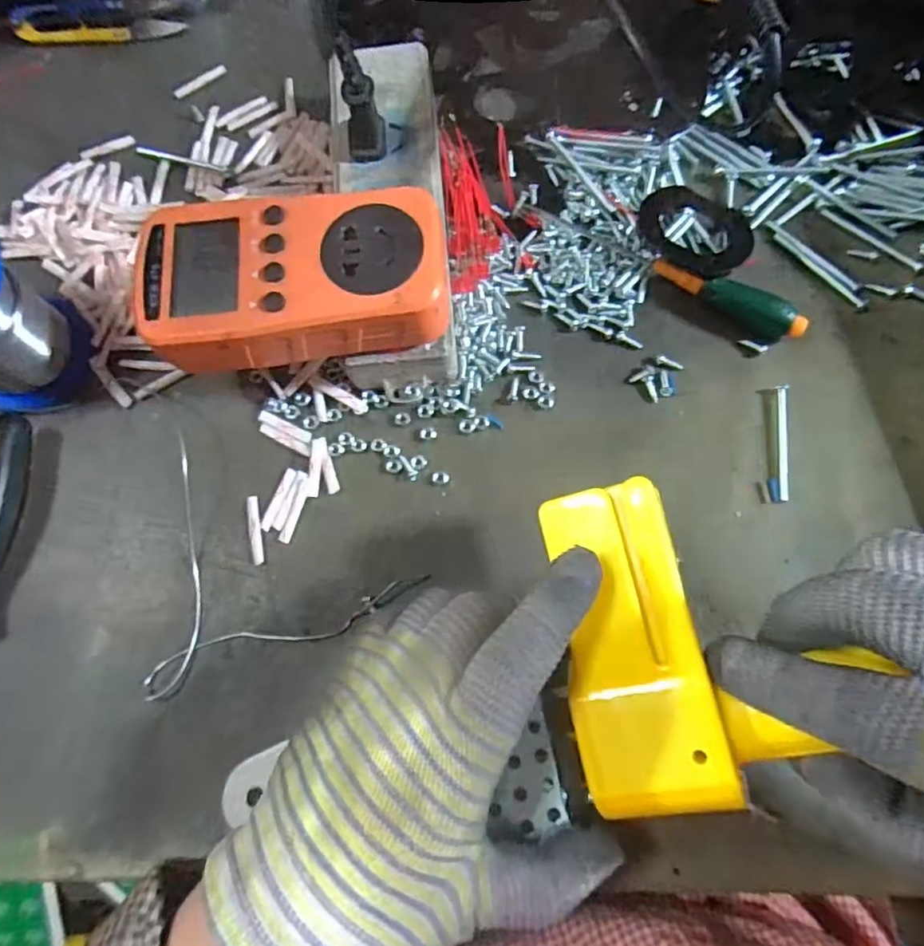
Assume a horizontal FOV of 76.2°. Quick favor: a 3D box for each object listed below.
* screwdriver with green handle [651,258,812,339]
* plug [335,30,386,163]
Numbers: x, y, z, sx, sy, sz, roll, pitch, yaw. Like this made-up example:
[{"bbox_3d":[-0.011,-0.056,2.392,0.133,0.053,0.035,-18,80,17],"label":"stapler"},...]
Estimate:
[{"bbox_3d":[0.130,-0.085,0.289,0.075,0.014,0.014,32,79,9],"label":"screwdriver with green handle"},{"bbox_3d":[-0.046,-0.166,0.264,0.017,0.052,0.018,-13,76,-2],"label":"plug"}]

